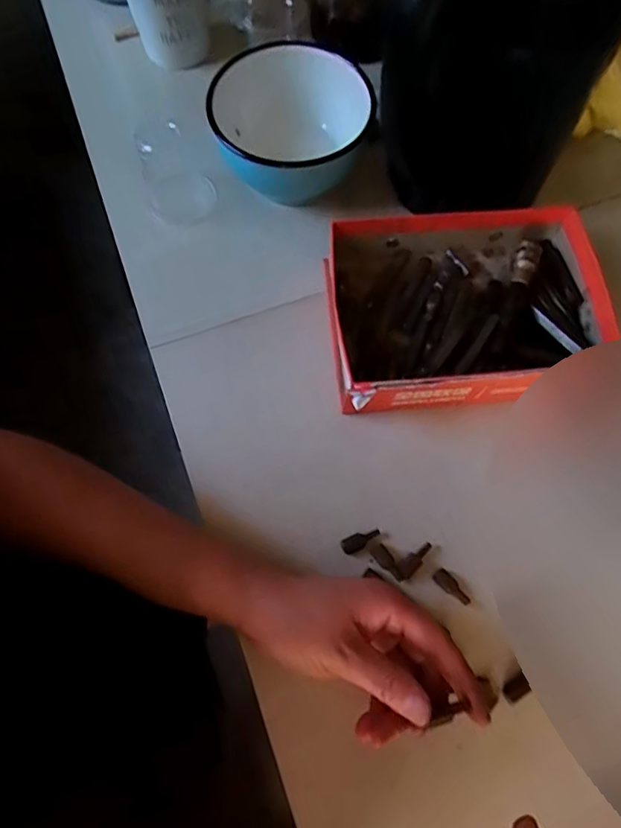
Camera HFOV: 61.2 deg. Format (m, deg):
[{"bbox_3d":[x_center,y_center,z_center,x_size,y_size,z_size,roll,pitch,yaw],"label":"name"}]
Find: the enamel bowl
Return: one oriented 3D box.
[{"bbox_3d":[-0.011,-0.250,0.461,0.127,0.085,0.133,0,70,-1],"label":"enamel bowl"}]

